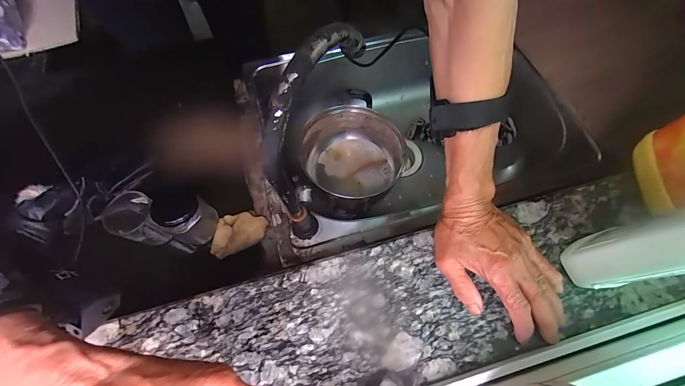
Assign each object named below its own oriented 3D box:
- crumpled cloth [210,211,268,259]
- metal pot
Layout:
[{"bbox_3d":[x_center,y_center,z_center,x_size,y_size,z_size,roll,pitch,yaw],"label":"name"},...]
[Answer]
[{"bbox_3d":[-0.163,0.059,0.463,0.089,0.010,0.060,-23,69,-8],"label":"crumpled cloth"},{"bbox_3d":[0.016,-0.089,0.652,0.192,0.101,0.198,-1,68,2],"label":"metal pot"}]

